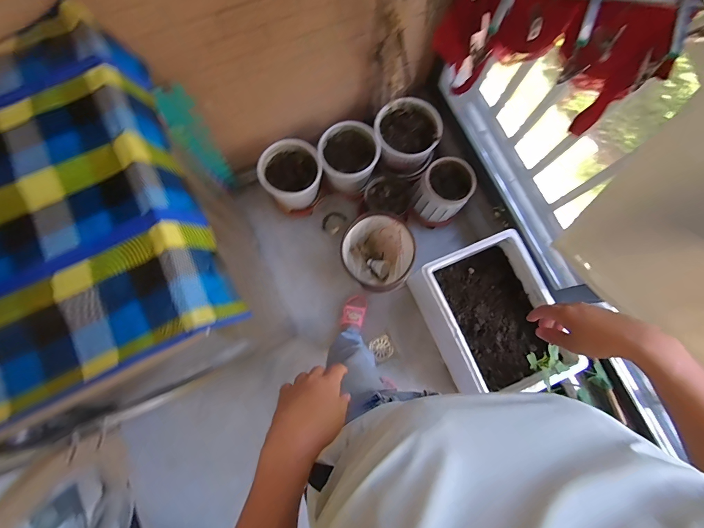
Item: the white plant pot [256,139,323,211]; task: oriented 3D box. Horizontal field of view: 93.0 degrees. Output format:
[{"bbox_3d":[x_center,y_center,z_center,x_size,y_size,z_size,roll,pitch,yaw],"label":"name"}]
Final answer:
[{"bbox_3d":[-0.209,-0.317,1.224,0.203,0.179,0.210,0,78,0],"label":"white plant pot"}]

